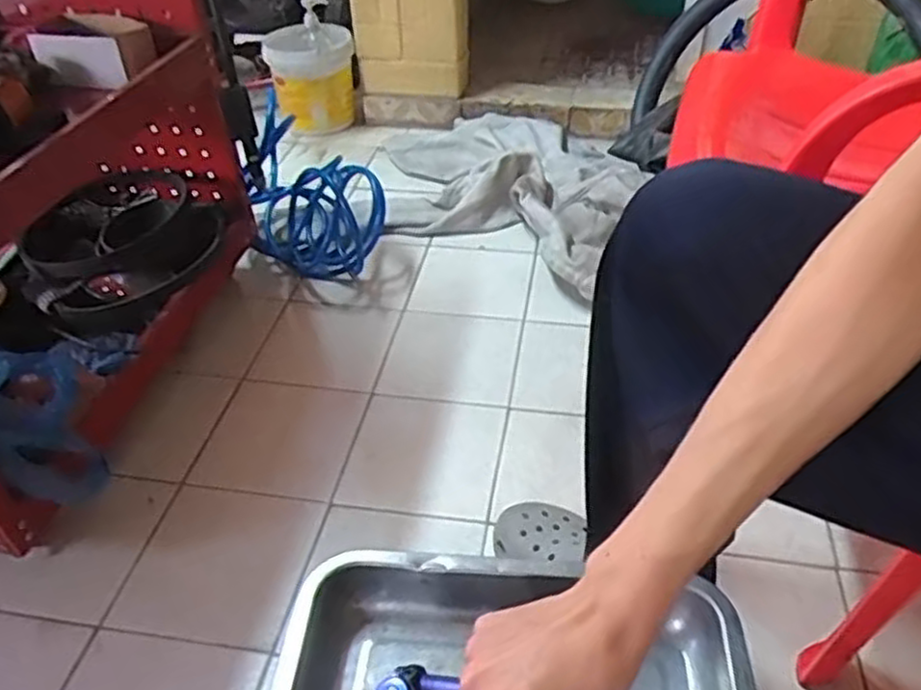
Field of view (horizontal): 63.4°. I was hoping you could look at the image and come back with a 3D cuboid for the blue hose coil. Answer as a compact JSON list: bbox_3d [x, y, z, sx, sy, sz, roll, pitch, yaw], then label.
[{"bbox_3d":[-0.255,-0.276,1.300,0.233,0.240,0.247,-9,41,-6],"label":"blue hose coil"}]

